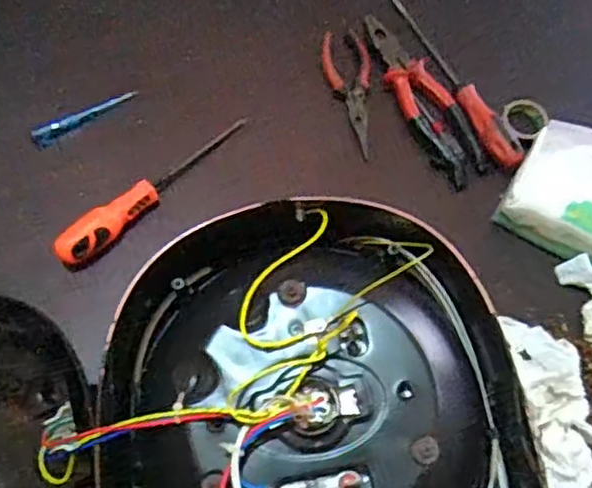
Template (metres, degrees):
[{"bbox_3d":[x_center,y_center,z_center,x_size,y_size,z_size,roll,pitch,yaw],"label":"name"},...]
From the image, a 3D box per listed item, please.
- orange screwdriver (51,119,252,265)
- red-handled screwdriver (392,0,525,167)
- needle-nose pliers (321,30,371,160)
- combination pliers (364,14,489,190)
[{"bbox_3d":[-0.137,-0.060,0.639,0.032,0.038,0.225,39,70,14],"label":"orange screwdriver"},{"bbox_3d":[0.161,-0.178,0.698,0.025,0.031,0.253,-21,69,-11],"label":"red-handled screwdriver"},{"bbox_3d":[0.061,-0.159,0.690,0.046,0.009,0.155,-9,67,-6],"label":"needle-nose pliers"},{"bbox_3d":[0.130,-0.156,0.685,0.052,0.022,0.208,-21,69,-11],"label":"combination pliers"}]

